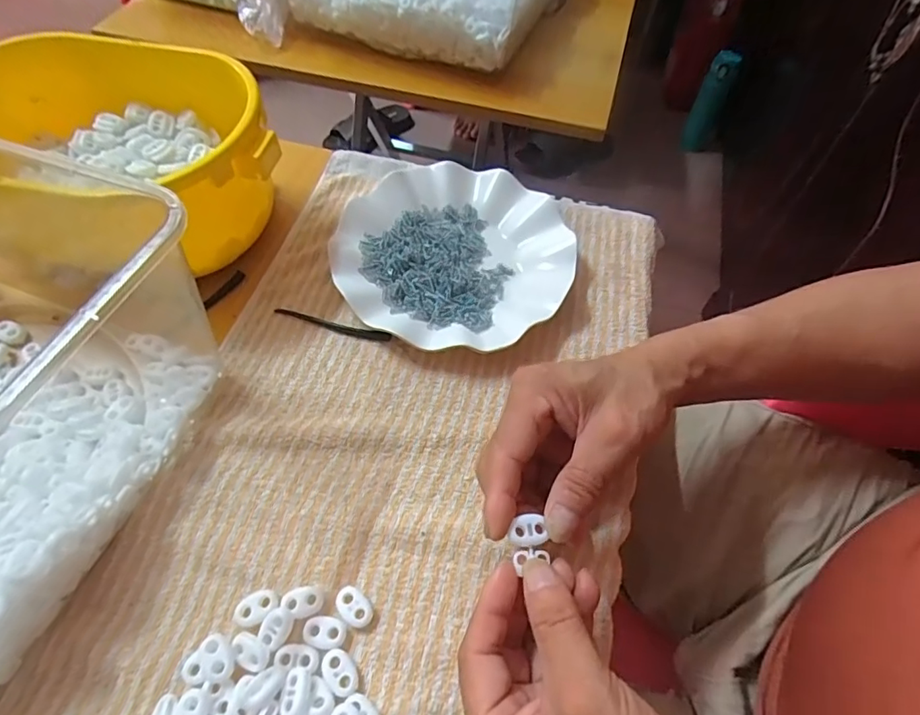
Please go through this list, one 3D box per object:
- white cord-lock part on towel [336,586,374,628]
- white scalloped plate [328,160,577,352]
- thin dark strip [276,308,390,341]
[{"bbox_3d":[-0.057,0.135,0.283,0.022,0.006,0.014,37,64,20],"label":"white cord-lock part on towel"},{"bbox_3d":[-0.004,-0.081,0.411,0.176,0.027,0.183,1,58,-1],"label":"white scalloped plate"},{"bbox_3d":[-0.094,-0.023,0.383,0.089,0.007,0.007,14,58,7],"label":"thin dark strip"}]

